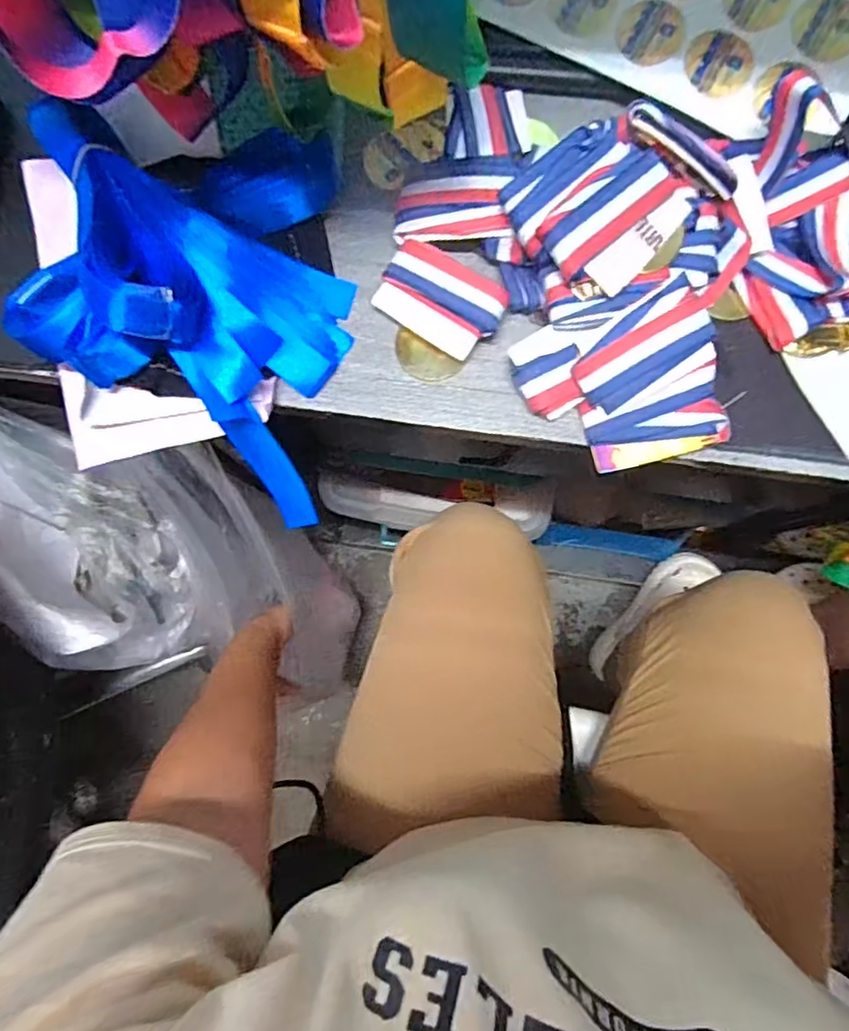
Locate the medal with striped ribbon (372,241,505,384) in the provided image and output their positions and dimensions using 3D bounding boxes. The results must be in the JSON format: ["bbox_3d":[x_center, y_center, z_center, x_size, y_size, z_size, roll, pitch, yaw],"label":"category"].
[{"bbox_3d":[0.005,-0.122,0.369,0.073,0.015,0.067,32,83,8],"label":"medal with striped ribbon"}]

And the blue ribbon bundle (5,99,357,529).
[{"bbox_3d":[-0.142,-0.132,0.364,0.187,0.100,0.218,12,80,5],"label":"blue ribbon bundle"}]

